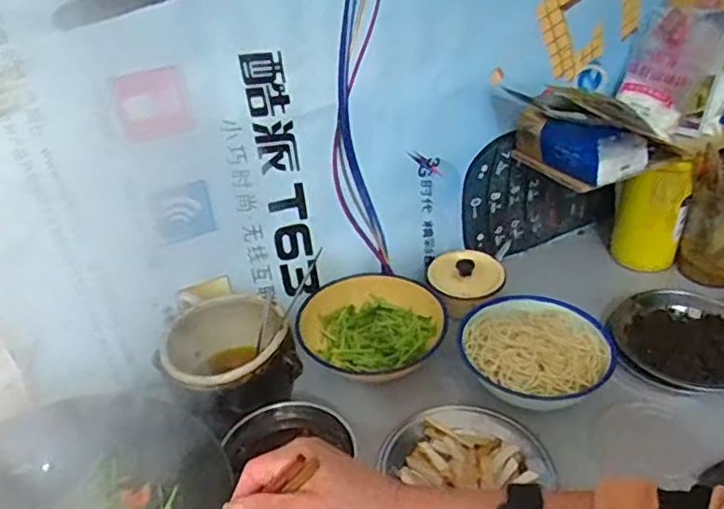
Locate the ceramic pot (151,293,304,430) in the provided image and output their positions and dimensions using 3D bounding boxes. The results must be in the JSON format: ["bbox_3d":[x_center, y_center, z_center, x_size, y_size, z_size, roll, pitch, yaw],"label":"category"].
[{"bbox_3d":[-0.149,0.139,0.714,0.135,0.123,0.146,-2,33,2],"label":"ceramic pot"}]

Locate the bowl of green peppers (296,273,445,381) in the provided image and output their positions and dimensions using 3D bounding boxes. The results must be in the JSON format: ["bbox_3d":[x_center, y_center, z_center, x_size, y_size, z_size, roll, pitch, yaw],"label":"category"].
[{"bbox_3d":[0.012,0.099,0.800,0.185,0.056,0.181,-2,33,2],"label":"bowl of green peppers"}]

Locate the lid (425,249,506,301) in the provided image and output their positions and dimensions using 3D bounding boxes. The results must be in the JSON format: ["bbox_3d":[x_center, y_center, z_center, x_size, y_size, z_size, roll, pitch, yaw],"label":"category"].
[{"bbox_3d":[0.148,0.026,0.874,0.106,0.029,0.102,-2,33,2],"label":"lid"}]

